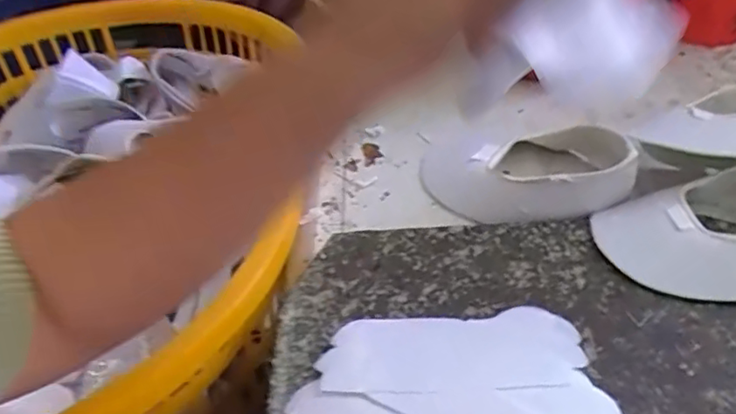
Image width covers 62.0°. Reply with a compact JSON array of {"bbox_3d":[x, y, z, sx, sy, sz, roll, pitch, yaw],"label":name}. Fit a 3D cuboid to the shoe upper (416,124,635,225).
[{"bbox_3d":[0.128,-0.032,0.501,0.154,0.062,0.108,-3,44,2],"label":"shoe upper"}]

